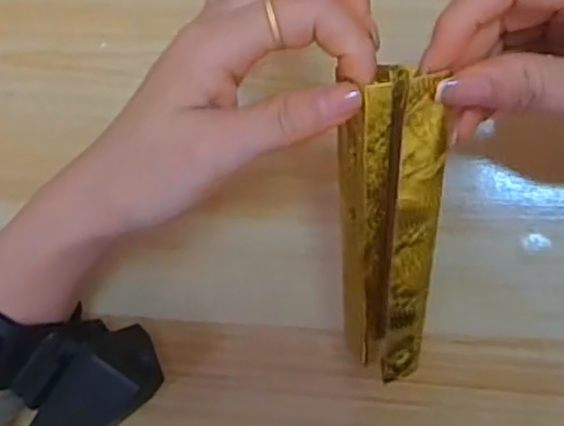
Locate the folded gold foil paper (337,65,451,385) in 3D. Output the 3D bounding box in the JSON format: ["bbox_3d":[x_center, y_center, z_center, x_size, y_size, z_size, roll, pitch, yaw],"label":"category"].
[{"bbox_3d":[0.039,0.009,0.277,0.035,0.016,0.125,3,121,7],"label":"folded gold foil paper"}]

